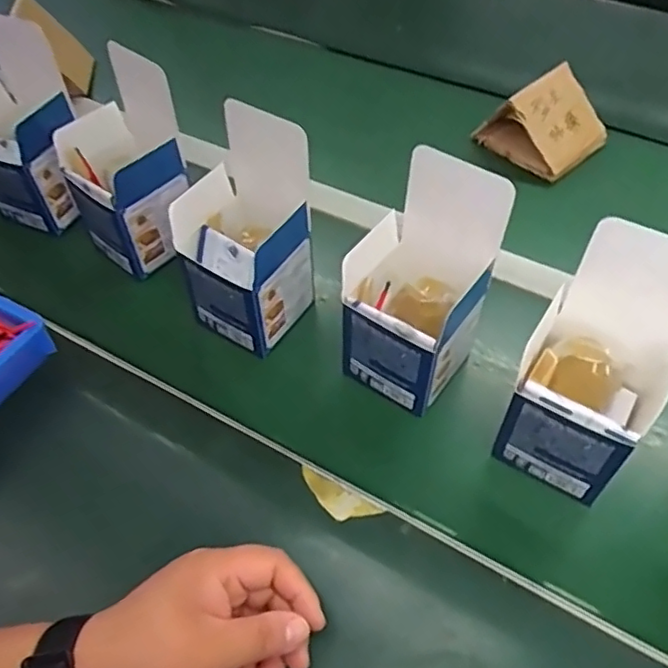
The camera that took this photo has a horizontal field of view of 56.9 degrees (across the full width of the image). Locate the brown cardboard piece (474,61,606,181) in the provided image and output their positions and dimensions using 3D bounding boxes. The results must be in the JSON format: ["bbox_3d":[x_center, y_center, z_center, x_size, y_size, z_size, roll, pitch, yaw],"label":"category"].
[{"bbox_3d":[0.241,-0.244,0.697,0.106,0.075,0.111,-33,58,-22],"label":"brown cardboard piece"}]

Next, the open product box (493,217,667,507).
[{"bbox_3d":[0.182,0.025,0.420,0.092,0.176,0.099,31,59,23],"label":"open product box"}]

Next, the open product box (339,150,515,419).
[{"bbox_3d":[0.063,-0.031,0.471,0.092,0.180,0.090,28,58,22],"label":"open product box"}]

